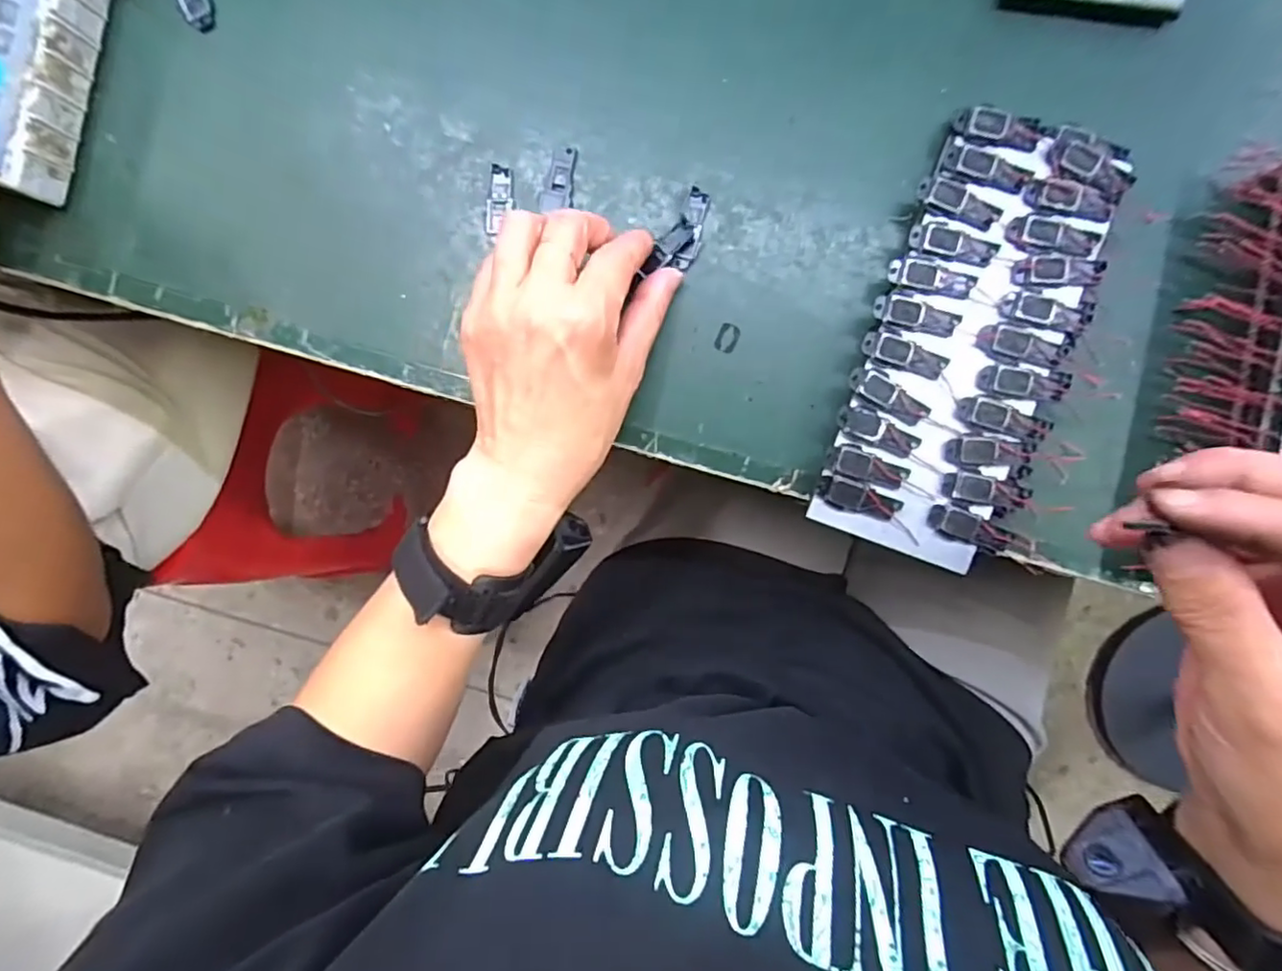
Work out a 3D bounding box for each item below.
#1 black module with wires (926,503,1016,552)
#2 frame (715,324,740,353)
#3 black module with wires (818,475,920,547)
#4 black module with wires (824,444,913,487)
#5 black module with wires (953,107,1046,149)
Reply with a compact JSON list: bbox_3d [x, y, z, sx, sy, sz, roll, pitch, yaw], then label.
[{"bbox_3d":[0.157,0.021,0.299,0.039,0.005,0.014,22,95,3],"label":"black module with wires"},{"bbox_3d":[0.044,-0.076,0.321,0.011,0.004,0.015,20,95,3],"label":"frame"},{"bbox_3d":[0.112,0.010,0.302,0.052,0.005,0.016,24,95,3],"label":"black module with wires"},{"bbox_3d":[0.110,-0.009,0.301,0.037,0.004,0.015,13,95,4],"label":"black module with wires"},{"bbox_3d":[0.165,-0.165,0.287,0.040,0.004,0.017,7,94,4],"label":"black module with wires"}]

